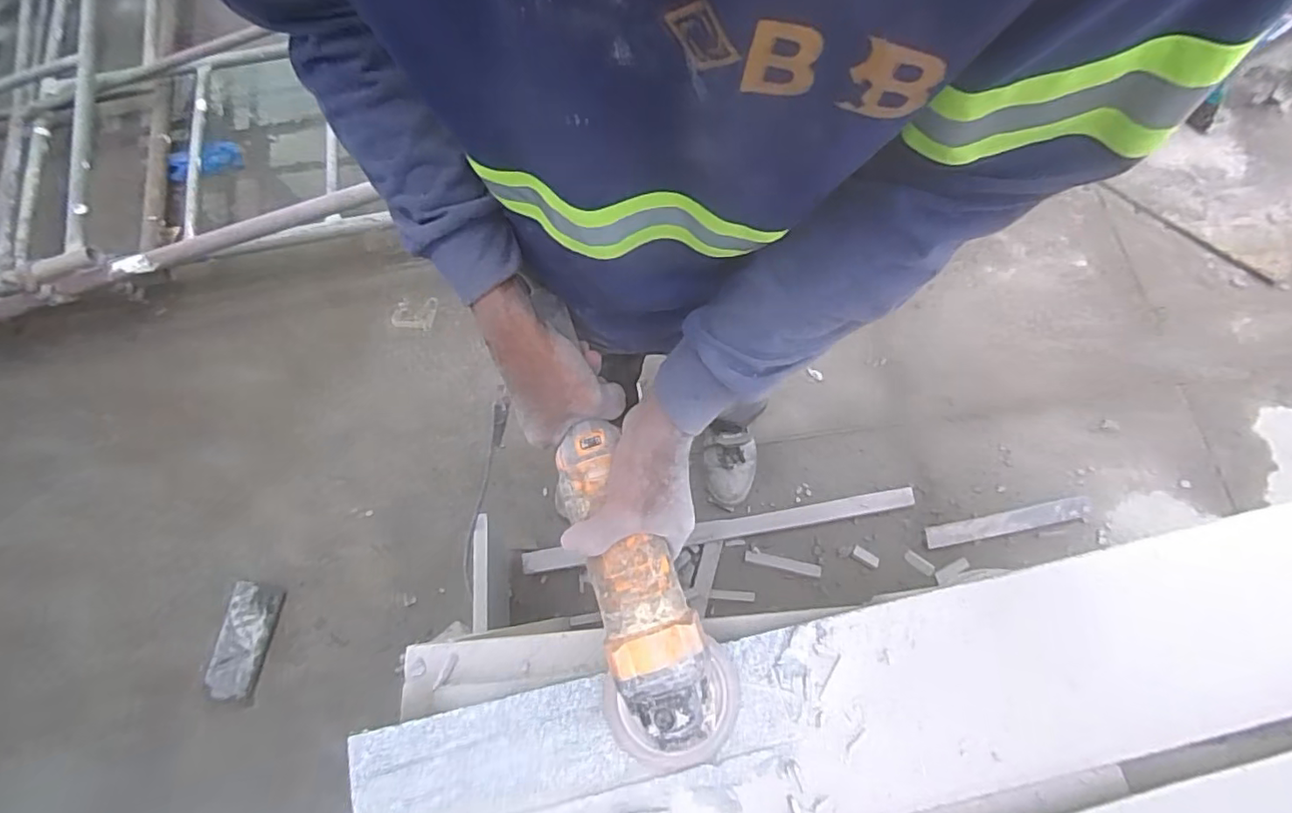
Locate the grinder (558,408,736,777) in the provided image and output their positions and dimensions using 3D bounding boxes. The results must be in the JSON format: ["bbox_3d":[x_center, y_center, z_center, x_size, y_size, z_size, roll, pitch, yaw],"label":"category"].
[{"bbox_3d":[0.002,0.150,0.472,0.101,0.108,0.264,-14,77,-2],"label":"grinder"}]

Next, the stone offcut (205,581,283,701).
[{"bbox_3d":[-0.852,0.496,1.271,0.105,0.032,0.223,5,77,3],"label":"stone offcut"}]

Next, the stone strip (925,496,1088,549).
[{"bbox_3d":[0.782,0.250,1.293,0.366,0.020,0.043,-12,77,-1],"label":"stone strip"}]

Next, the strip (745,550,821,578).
[{"bbox_3d":[0.293,0.337,1.286,0.162,0.009,0.025,11,77,4],"label":"strip"}]

